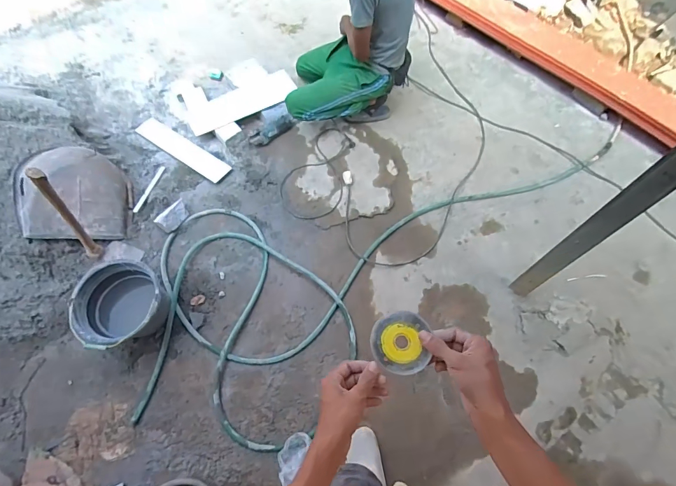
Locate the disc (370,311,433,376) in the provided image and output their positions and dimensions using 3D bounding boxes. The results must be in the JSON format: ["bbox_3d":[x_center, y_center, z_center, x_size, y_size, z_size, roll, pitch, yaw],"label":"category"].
[{"bbox_3d":[0.092,0.150,0.552,0.085,0.006,0.089,-4,76,17],"label":"disc"}]

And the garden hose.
[{"bbox_3d":[0.105,-0.071,1.647,2.261,0.052,0.974,-33,70,-15],"label":"garden hose"}]

